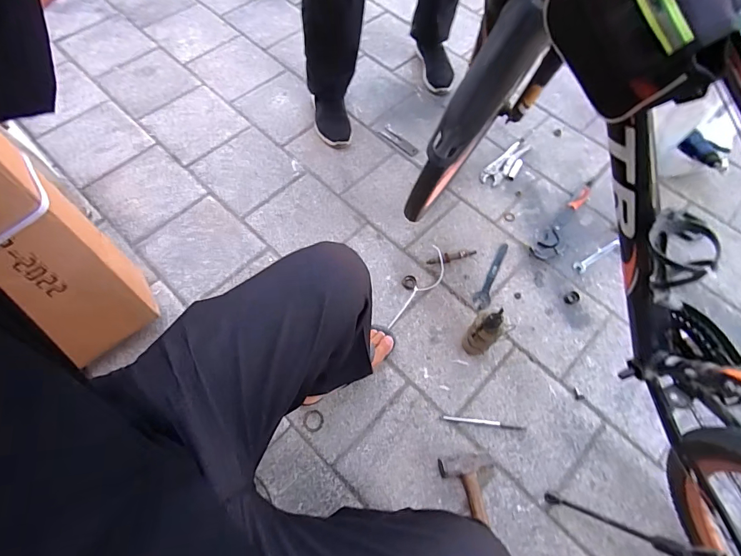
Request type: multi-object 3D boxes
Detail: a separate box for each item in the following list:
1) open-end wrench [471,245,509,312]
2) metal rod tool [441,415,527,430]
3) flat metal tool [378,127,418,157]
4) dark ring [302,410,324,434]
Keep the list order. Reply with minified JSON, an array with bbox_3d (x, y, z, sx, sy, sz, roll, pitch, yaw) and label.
[{"bbox_3d":[0.323,-0.009,1.071,0.044,0.008,0.215,22,65,8],"label":"open-end wrench"},{"bbox_3d":[0.256,0.326,0.896,0.186,0.004,0.012,7,64,1],"label":"metal rod tool"},{"bbox_3d":[0.092,-0.430,1.254,0.143,0.010,0.040,37,76,13],"label":"flat metal tool"},{"bbox_3d":[-0.127,0.319,0.885,0.046,0.004,0.047,1,64,-2],"label":"dark ring"}]

